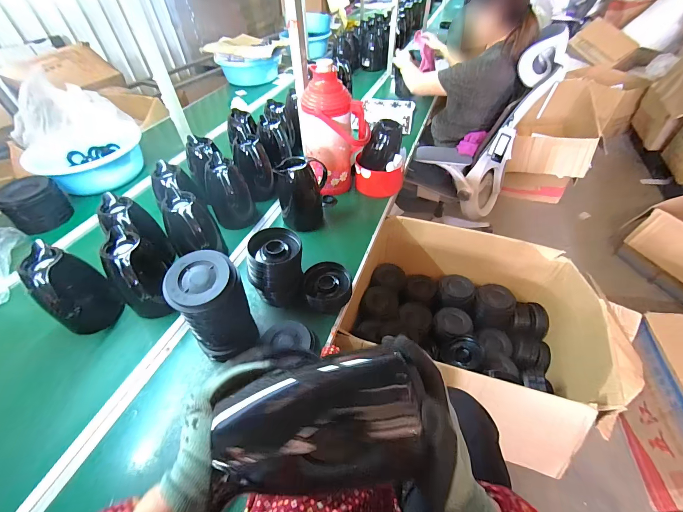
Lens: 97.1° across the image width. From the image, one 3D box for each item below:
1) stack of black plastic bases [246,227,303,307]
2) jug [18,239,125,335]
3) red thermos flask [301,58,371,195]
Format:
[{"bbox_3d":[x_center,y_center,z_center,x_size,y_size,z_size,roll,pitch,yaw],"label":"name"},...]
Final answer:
[{"bbox_3d":[-0.152,0.029,0.738,0.118,0.157,0.118,7,47,8],"label":"stack of black plastic bases"},{"bbox_3d":[-0.596,0.087,0.683,0.107,0.216,0.110,24,52,23],"label":"jug"},{"bbox_3d":[-0.018,-0.395,0.971,0.206,0.363,0.161,-11,47,-9],"label":"red thermos flask"}]

